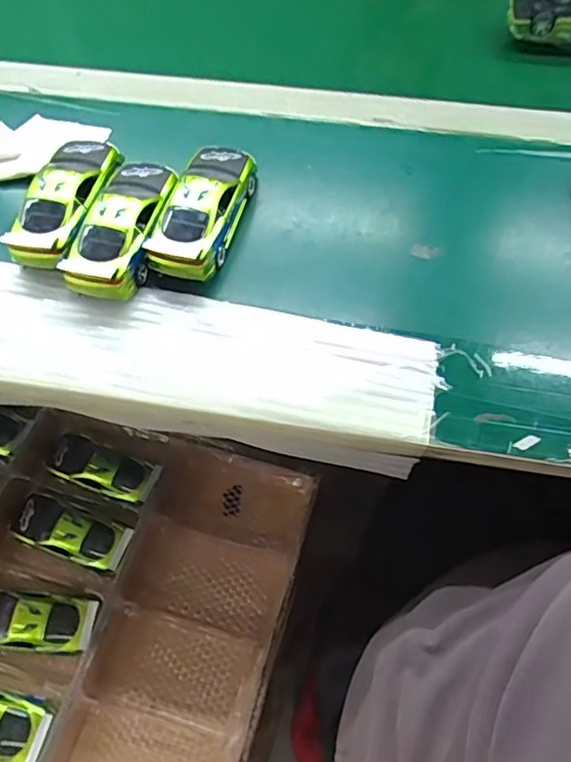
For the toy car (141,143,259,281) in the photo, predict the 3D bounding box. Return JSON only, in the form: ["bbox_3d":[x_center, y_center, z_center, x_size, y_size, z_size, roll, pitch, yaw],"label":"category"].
[{"bbox_3d":[-0.062,-0.139,0.440,0.052,0.035,0.132,14,62,8],"label":"toy car"}]

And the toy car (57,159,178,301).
[{"bbox_3d":[-0.122,-0.124,0.431,0.055,0.031,0.130,11,62,7],"label":"toy car"}]

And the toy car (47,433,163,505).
[{"bbox_3d":[-0.192,0.087,0.582,0.130,0.029,0.047,19,63,11],"label":"toy car"}]

